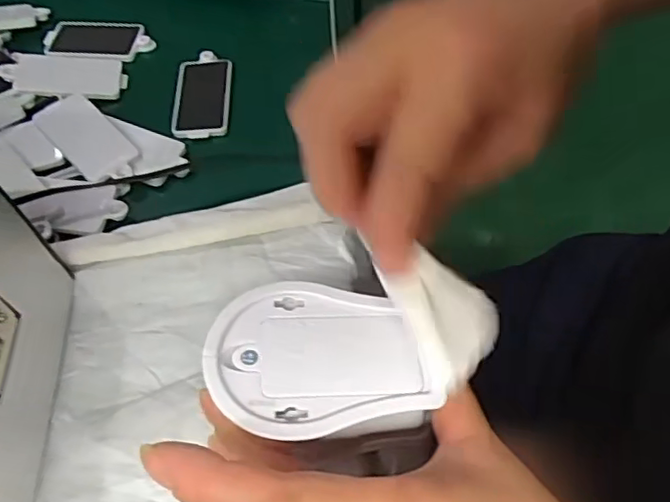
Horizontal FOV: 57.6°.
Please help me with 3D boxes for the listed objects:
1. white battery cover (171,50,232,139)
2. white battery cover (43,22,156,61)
[{"bbox_3d":[-0.081,-0.095,0.373,0.034,0.006,0.065,-3,58,2],"label":"white battery cover"},{"bbox_3d":[-0.157,-0.140,0.405,0.073,0.006,0.037,1,59,5],"label":"white battery cover"}]

